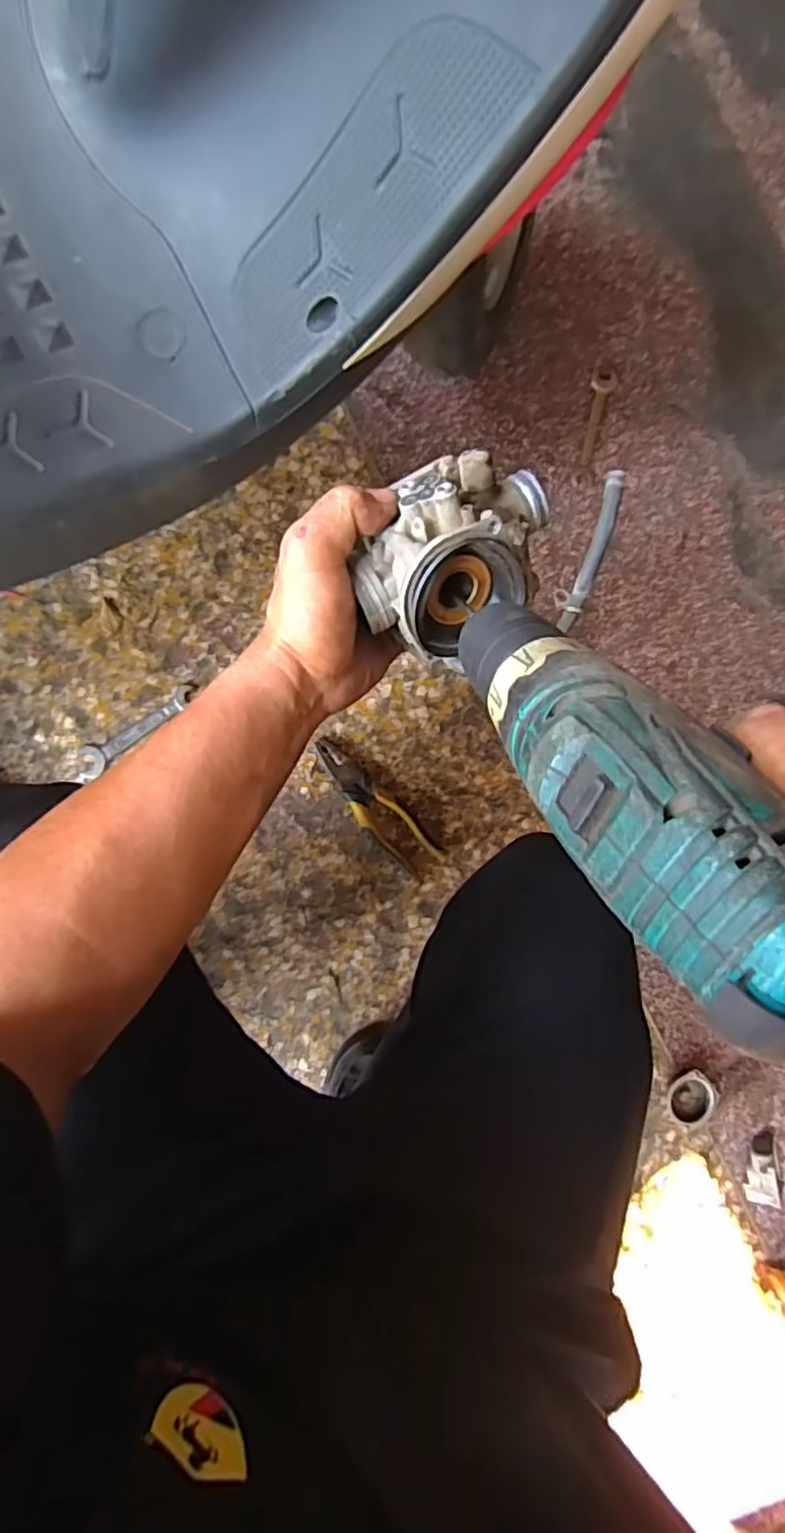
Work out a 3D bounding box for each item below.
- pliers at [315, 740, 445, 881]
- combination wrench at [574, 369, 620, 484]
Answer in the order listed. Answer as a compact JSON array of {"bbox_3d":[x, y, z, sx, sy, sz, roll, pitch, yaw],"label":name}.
[{"bbox_3d":[-0.022,0.048,0.740,0.046,0.016,0.186,-44,97,-11],"label":"pliers"},{"bbox_3d":[0.251,-0.424,0.814,0.032,0.004,0.161,16,86,-8],"label":"combination wrench"}]

